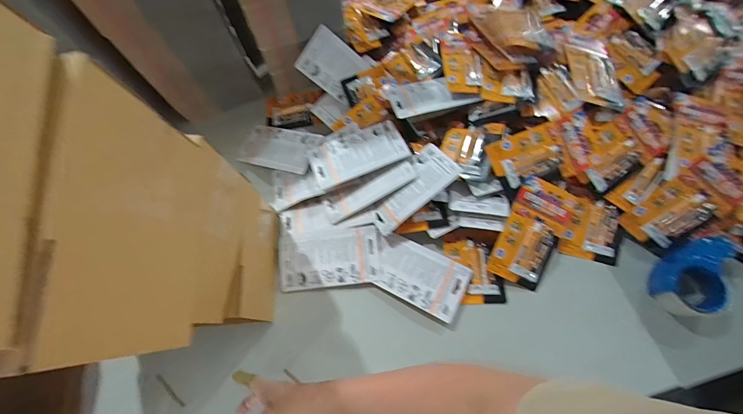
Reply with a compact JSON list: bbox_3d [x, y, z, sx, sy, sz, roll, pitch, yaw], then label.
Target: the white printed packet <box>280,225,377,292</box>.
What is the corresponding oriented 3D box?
[{"bbox_3d":[-0.086,0.104,0.638,0.192,0.022,0.106,-7,67,0],"label":"white printed packet"}]

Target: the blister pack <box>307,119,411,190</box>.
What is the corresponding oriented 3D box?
[{"bbox_3d":[-0.030,-0.117,0.683,0.200,0.013,0.108,-21,64,-4],"label":"blister pack"}]

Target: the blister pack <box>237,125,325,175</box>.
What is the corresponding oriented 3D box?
[{"bbox_3d":[-0.215,-0.138,0.741,0.203,0.012,0.109,13,65,24],"label":"blister pack"}]

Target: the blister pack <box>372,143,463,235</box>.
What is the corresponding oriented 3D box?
[{"bbox_3d":[0.077,-0.040,0.651,0.196,0.012,0.096,-42,59,2],"label":"blister pack"}]

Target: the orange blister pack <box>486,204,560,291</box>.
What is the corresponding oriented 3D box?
[{"bbox_3d":[0.292,0.077,0.601,0.104,0.025,0.134,26,92,8],"label":"orange blister pack"}]

